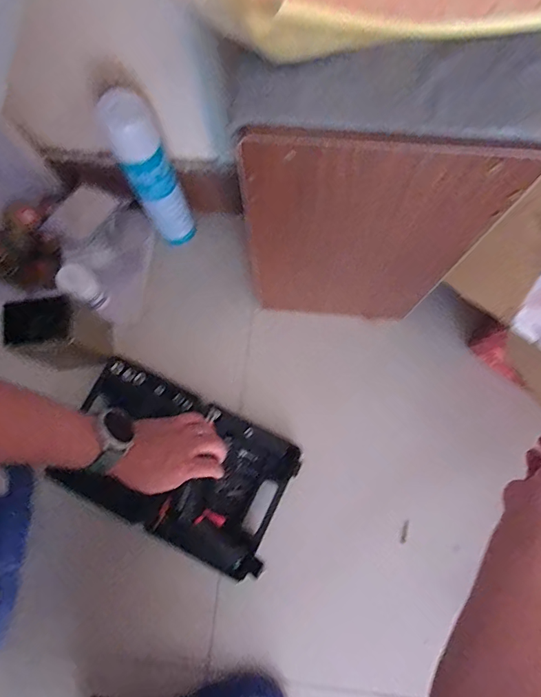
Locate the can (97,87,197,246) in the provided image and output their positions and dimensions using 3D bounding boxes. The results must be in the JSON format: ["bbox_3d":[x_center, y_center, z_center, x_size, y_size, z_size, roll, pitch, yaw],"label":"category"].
[{"bbox_3d":[-0.169,-0.242,0.628,0.065,0.270,0.062,-27,78,-4],"label":"can"}]

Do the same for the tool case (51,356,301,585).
[{"bbox_3d":[-0.143,0.175,0.660,0.337,0.029,0.205,25,79,7],"label":"tool case"}]

